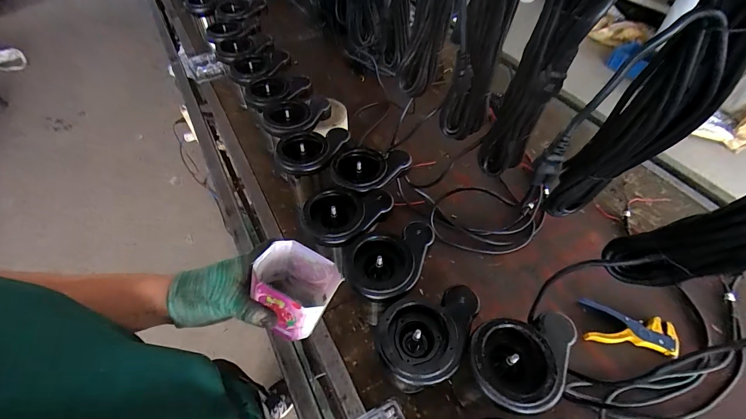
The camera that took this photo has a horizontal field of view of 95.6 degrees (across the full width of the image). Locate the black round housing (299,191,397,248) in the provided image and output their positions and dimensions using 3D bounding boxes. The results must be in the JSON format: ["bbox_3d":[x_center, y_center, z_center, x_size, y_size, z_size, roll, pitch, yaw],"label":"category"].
[{"bbox_3d":[-0.044,0.013,0.627,0.165,0.046,0.119,-5,52,-4],"label":"black round housing"}]

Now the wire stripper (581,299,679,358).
[{"bbox_3d":[0.500,0.238,0.663,0.164,0.024,0.085,14,53,11],"label":"wire stripper"}]

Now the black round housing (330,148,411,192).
[{"bbox_3d":[-0.003,-0.084,0.684,0.165,0.054,0.113,-3,52,-3],"label":"black round housing"}]

